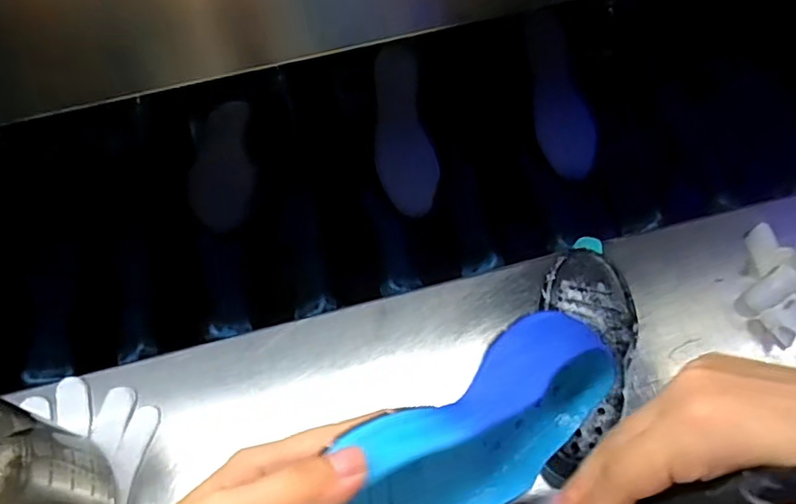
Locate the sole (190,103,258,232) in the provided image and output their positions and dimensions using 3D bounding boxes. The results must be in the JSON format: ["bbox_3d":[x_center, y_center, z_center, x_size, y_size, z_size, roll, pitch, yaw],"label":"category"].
[{"bbox_3d":[-0.201,-0.106,0.671,0.073,0.014,0.219,-11,49,-5],"label":"sole"}]

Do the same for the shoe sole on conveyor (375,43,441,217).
[{"bbox_3d":[0.006,-0.143,0.694,0.067,0.018,0.199,-7,84,-3],"label":"shoe sole on conveyor"}]

